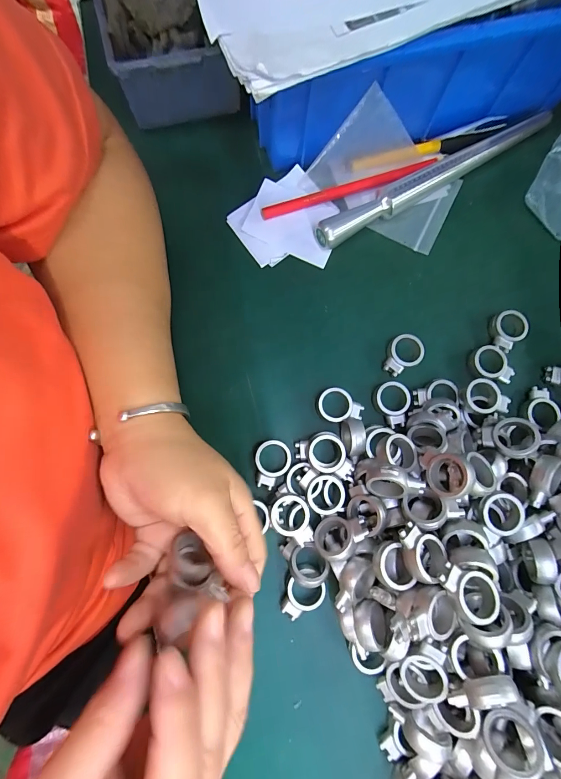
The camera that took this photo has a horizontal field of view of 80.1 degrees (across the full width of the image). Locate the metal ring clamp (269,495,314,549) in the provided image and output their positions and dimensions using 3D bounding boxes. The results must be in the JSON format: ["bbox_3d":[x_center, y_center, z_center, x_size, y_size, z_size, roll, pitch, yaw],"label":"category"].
[{"bbox_3d":[0.008,0.089,0.224,0.025,0.013,0.031,-22,81,-5],"label":"metal ring clamp"}]

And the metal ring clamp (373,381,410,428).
[{"bbox_3d":[0.084,0.011,0.248,0.026,0.006,0.033,-11,80,-3],"label":"metal ring clamp"}]

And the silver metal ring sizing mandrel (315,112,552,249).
[{"bbox_3d":[0.129,-0.176,0.276,0.226,0.022,0.018,-31,82,-6],"label":"silver metal ring sizing mandrel"}]

